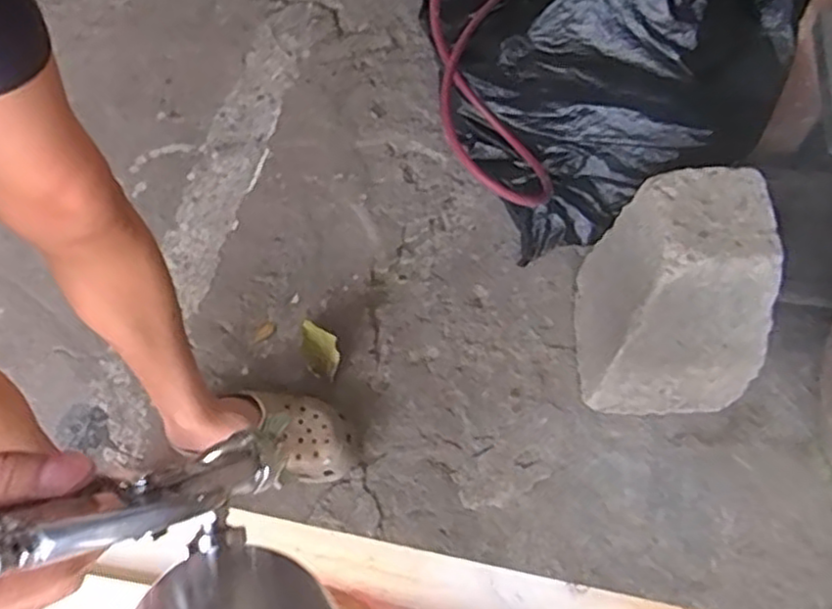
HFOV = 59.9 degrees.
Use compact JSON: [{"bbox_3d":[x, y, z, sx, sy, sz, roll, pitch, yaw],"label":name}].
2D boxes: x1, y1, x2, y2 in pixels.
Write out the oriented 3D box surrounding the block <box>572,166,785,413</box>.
[{"bbox_3d":[0.311,-0.007,0.875,0.191,0.305,0.195,-1,61,4],"label":"block"}]

